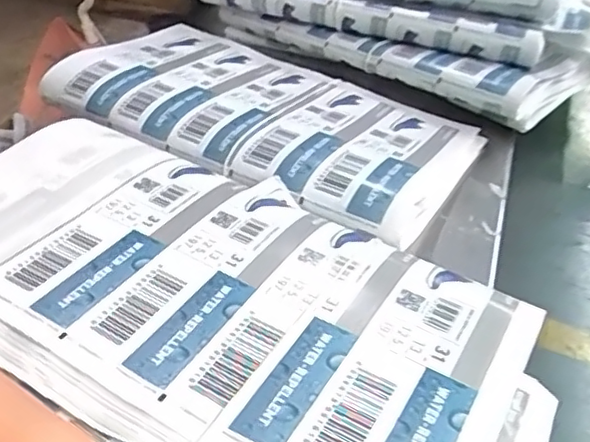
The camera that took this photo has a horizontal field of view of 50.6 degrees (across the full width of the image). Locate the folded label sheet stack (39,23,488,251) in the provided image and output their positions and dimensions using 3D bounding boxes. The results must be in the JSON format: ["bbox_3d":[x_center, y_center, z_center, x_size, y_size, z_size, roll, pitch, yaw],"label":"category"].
[{"bbox_3d":[-0.023,-0.070,0.382,0.246,0.025,0.143,28,48,23],"label":"folded label sheet stack"}]

